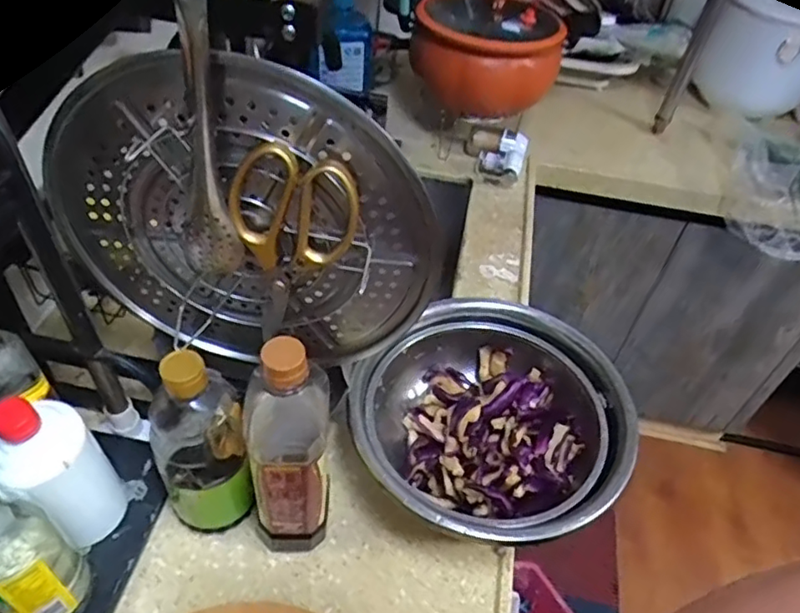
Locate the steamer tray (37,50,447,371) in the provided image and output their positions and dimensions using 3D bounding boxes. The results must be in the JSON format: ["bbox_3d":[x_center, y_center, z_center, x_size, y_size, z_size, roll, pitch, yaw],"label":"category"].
[{"bbox_3d":[-0.123,-0.057,0.486,0.305,0.281,0.031,5,46,-2],"label":"steamer tray"}]

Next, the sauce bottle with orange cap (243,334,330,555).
[{"bbox_3d":[-0.096,0.131,0.539,0.063,0.276,0.073,2,46,-5],"label":"sauce bottle with orange cap"}]

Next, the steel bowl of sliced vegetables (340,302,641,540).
[{"bbox_3d":[0.096,0.137,0.671,0.266,0.114,0.284,4,46,-4],"label":"steel bowl of sliced vegetables"}]

